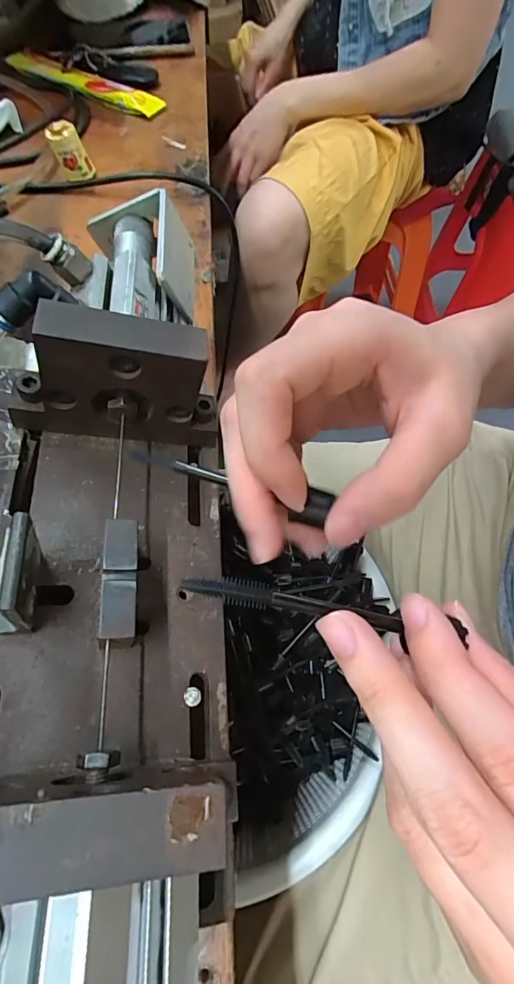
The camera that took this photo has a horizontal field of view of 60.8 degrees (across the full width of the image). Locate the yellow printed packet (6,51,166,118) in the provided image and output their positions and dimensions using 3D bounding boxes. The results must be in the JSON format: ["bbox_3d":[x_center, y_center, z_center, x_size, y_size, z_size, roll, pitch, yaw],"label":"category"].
[{"bbox_3d":[-0.185,-0.438,0.469,0.192,0.012,0.033,28,67,13],"label":"yellow printed packet"}]

